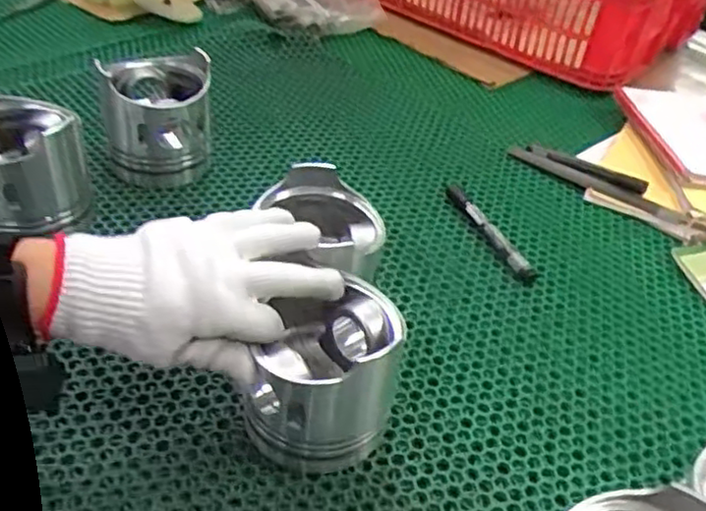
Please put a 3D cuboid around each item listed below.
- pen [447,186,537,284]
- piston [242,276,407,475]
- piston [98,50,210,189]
[{"bbox_3d":[0.132,-0.027,0.678,0.018,0.013,0.146,-15,46,-21],"label":"pen"},{"bbox_3d":[-0.018,0.072,0.463,0.088,0.106,0.100,11,42,6],"label":"piston"},{"bbox_3d":[-0.187,-0.133,0.681,0.093,0.098,0.093,0,40,-10],"label":"piston"}]

